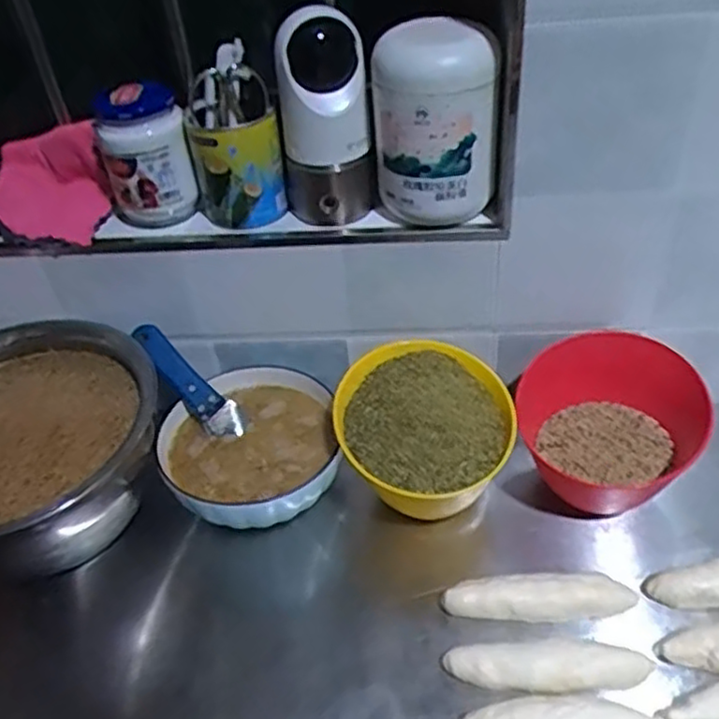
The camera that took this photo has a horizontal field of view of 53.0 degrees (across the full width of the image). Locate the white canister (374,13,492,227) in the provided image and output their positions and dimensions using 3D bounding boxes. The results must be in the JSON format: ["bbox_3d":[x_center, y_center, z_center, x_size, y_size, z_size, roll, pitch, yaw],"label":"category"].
[{"bbox_3d":[0.062,-0.204,0.634,0.084,0.160,0.085,-18,43,-13],"label":"white canister"}]

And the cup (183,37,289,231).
[{"bbox_3d":[-0.119,-0.202,0.672,0.080,0.132,0.088,-15,43,-10],"label":"cup"}]

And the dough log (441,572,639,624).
[{"bbox_3d":[0.151,0.204,0.608,0.156,0.036,0.049,-4,42,2],"label":"dough log"}]

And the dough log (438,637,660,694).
[{"bbox_3d":[0.147,0.239,0.558,0.153,0.037,0.032,0,42,7],"label":"dough log"}]

